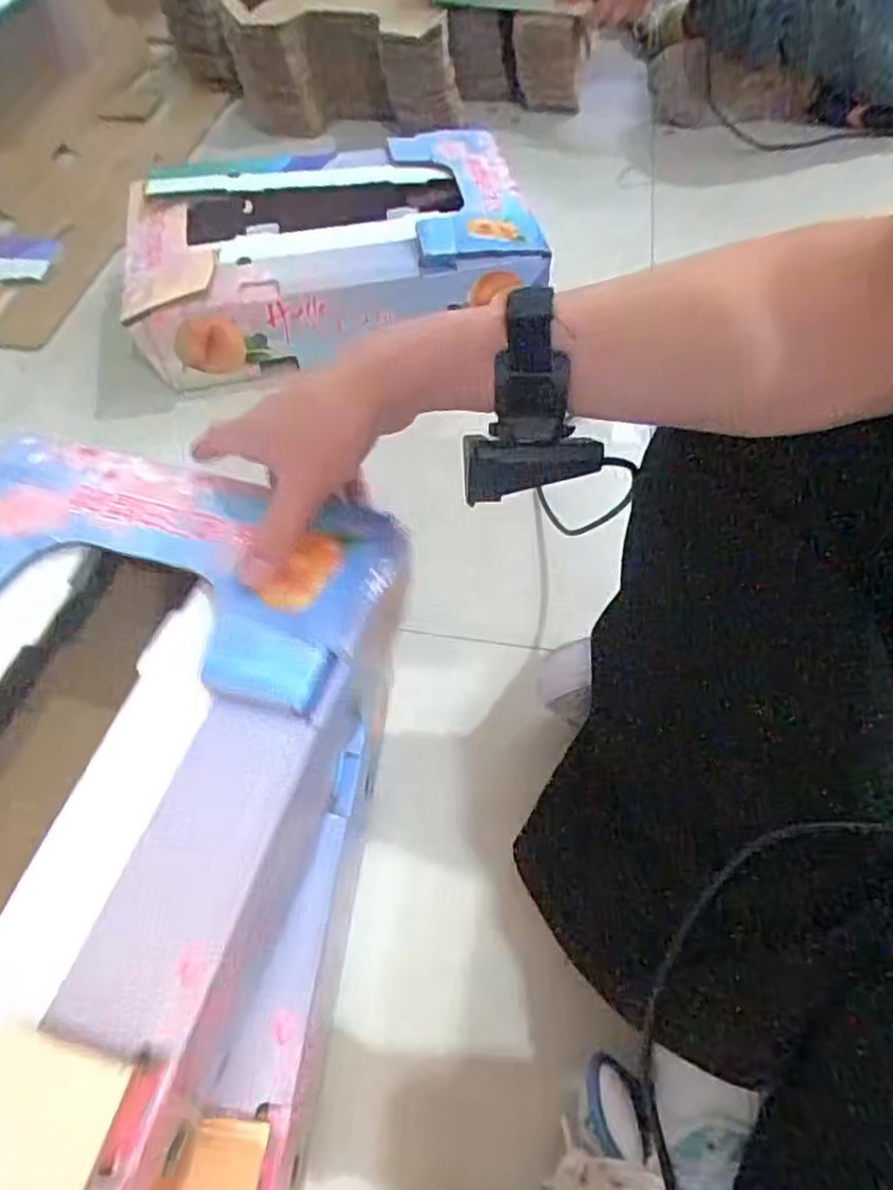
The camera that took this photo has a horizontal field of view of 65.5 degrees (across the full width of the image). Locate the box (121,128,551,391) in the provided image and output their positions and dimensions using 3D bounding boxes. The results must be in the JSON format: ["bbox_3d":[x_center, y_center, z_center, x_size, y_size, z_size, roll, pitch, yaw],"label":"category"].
[{"bbox_3d":[-0.116,-0.362,0.724,0.391,0.108,0.218,-10,58,-5],"label":"box"}]

